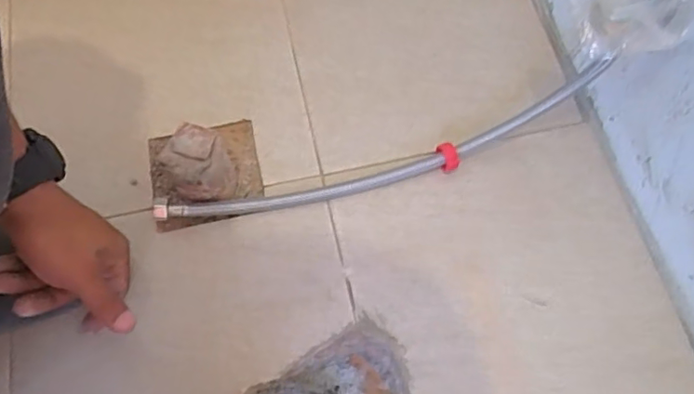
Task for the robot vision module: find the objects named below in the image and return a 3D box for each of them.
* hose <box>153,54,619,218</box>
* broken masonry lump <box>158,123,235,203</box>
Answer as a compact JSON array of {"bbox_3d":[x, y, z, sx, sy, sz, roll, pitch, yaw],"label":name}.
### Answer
[{"bbox_3d":[0.022,-0.041,0.498,0.406,0.128,0.025,-12,68,-6],"label":"hose"},{"bbox_3d":[-0.138,-0.027,0.524,0.055,0.067,0.054,0,68,-1],"label":"broken masonry lump"}]

